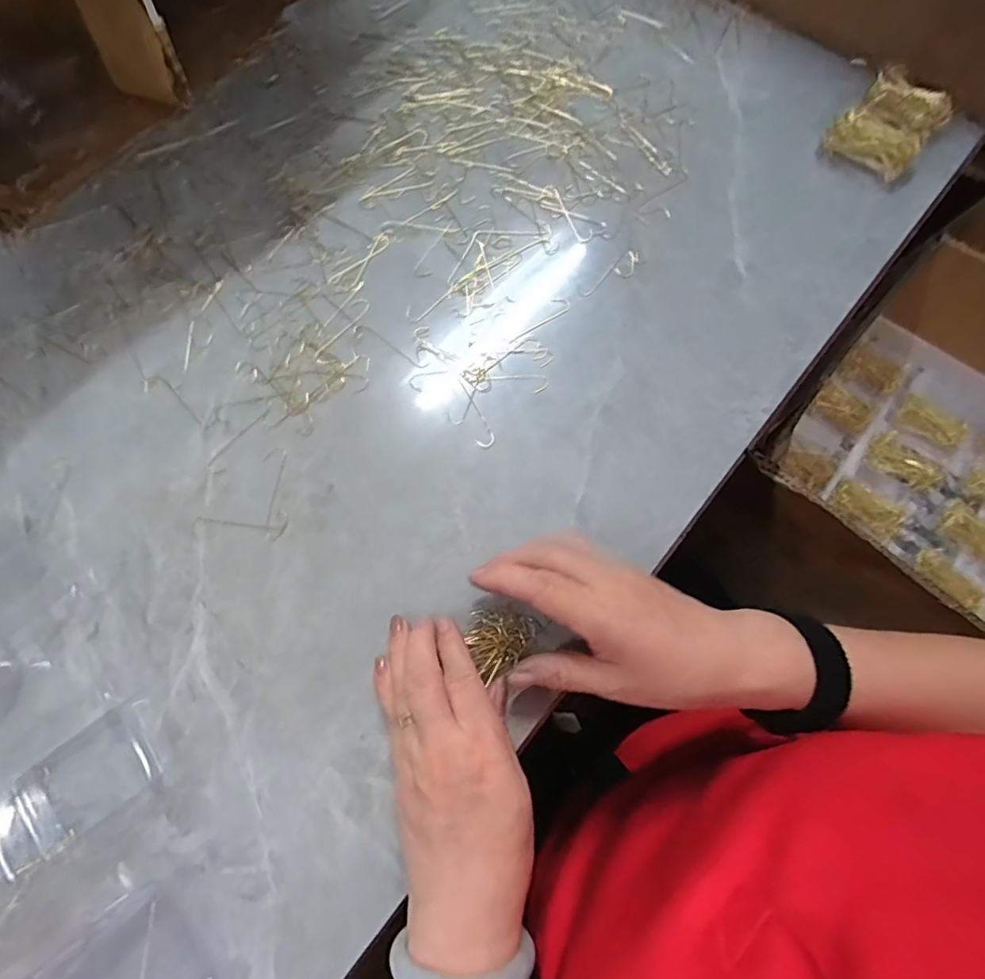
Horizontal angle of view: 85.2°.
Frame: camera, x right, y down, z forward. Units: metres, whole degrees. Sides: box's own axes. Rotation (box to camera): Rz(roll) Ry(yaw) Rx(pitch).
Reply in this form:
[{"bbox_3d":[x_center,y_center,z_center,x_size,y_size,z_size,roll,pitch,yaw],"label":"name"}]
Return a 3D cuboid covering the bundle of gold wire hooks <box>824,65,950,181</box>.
[{"bbox_3d":[0.355,-0.327,0.476,0.072,0.020,0.104,40,74,12],"label":"bundle of gold wire hooks"}]

